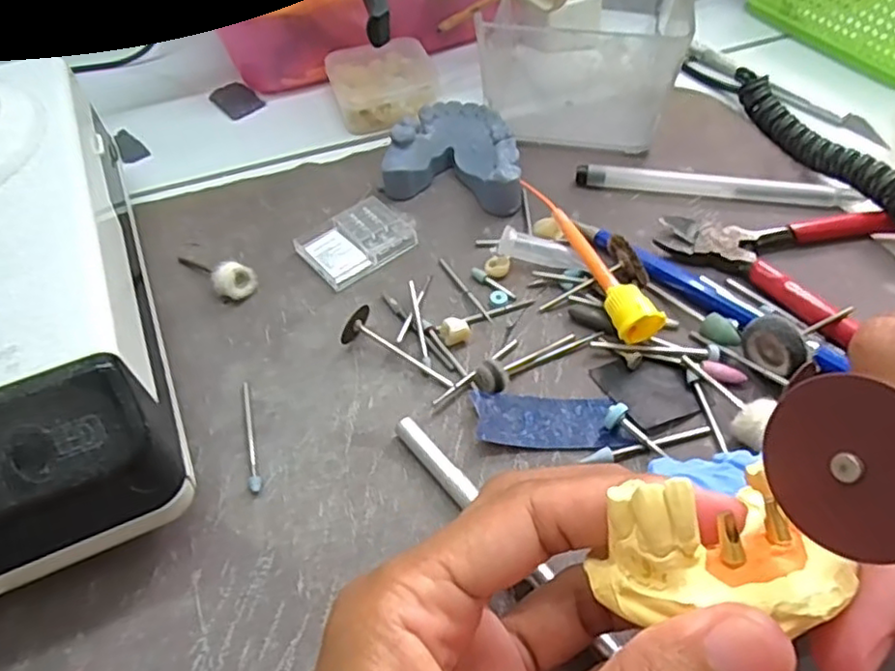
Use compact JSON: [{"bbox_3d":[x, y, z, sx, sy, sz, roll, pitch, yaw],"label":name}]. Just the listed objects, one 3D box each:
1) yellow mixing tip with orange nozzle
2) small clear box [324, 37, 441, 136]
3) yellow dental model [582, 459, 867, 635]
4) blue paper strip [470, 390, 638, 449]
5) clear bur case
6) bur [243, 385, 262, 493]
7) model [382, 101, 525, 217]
[{"bbox_3d":[0.058,-0.033,0.265,0.018,0.018,0.087,-16,53,-10],"label":"yellow mixing tip with orange nozzle"},{"bbox_3d":[-0.035,-0.138,0.354,0.056,0.018,0.052,-19,53,-11],"label":"small clear box"},{"bbox_3d":[0.052,0.043,0.126,0.044,0.016,0.029,-9,53,-5],"label":"yellow dental model"},{"bbox_3d":[0.036,0.028,0.227,0.053,0.007,0.022,1,52,3],"label":"blue paper strip"},{"bbox_3d":[-0.039,-0.043,0.287,0.049,0.006,0.035,-33,57,-21],"label":"clear bur case"},{"bbox_3d":[-0.070,0.034,0.229,0.004,0.004,0.047,-14,53,-8],"label":"bur"},{"bbox_3d":[0.009,-0.085,0.306,0.063,0.023,0.054,17,55,16],"label":"model"}]

